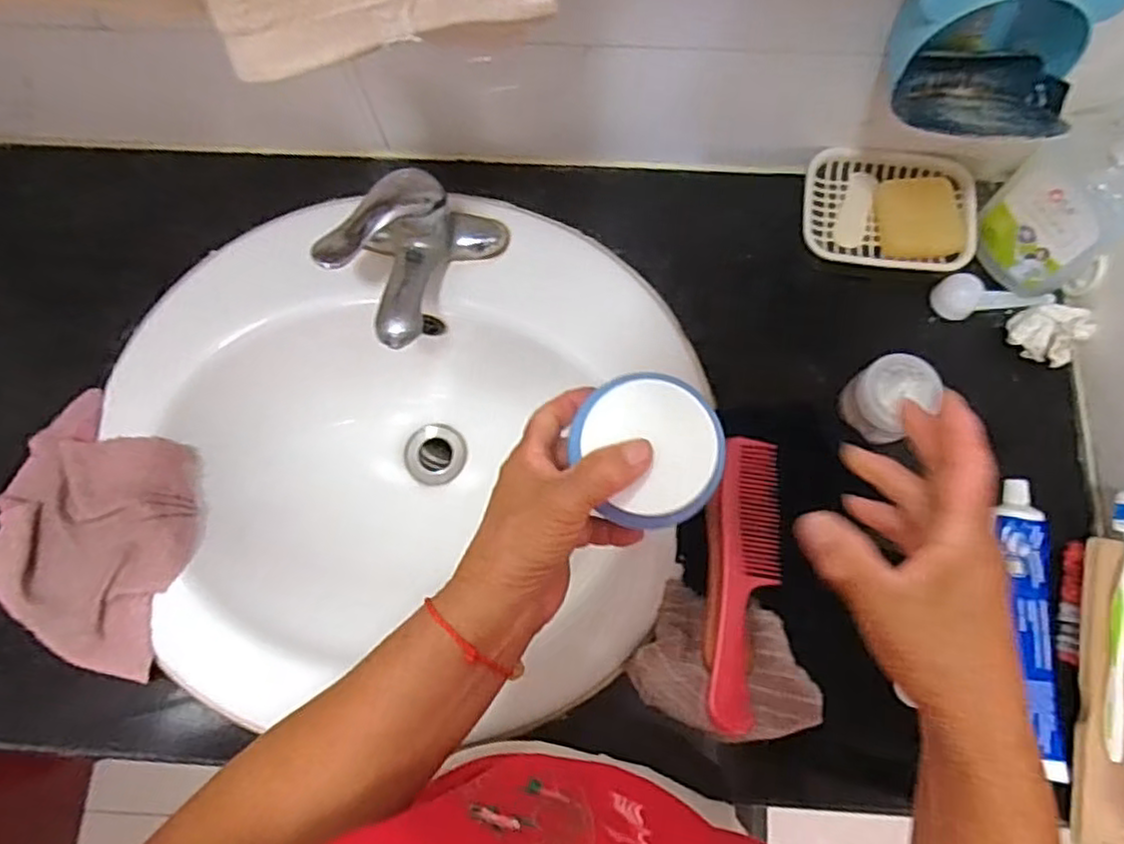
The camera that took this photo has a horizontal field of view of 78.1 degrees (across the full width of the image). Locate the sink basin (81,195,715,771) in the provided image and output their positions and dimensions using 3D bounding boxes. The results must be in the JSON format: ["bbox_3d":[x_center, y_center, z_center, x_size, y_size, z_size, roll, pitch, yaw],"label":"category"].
[{"bbox_3d":[-0.128,0.039,0.632,0.481,0.173,0.423,6,76,3],"label":"sink basin"}]

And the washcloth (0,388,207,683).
[{"bbox_3d":[-0.362,0.088,0.549,0.176,0.041,0.169,25,78,8],"label":"washcloth"}]

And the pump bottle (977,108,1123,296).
[{"bbox_3d":[0.379,-0.166,0.488,0.085,0.169,0.071,26,78,8],"label":"pump bottle"}]

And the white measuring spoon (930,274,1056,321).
[{"bbox_3d":[0.361,-0.103,0.574,0.100,0.025,0.031,1,76,2],"label":"white measuring spoon"}]

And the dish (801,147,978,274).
[{"bbox_3d":[0.274,-0.178,0.579,0.138,0.023,0.093,8,76,4],"label":"dish"}]

